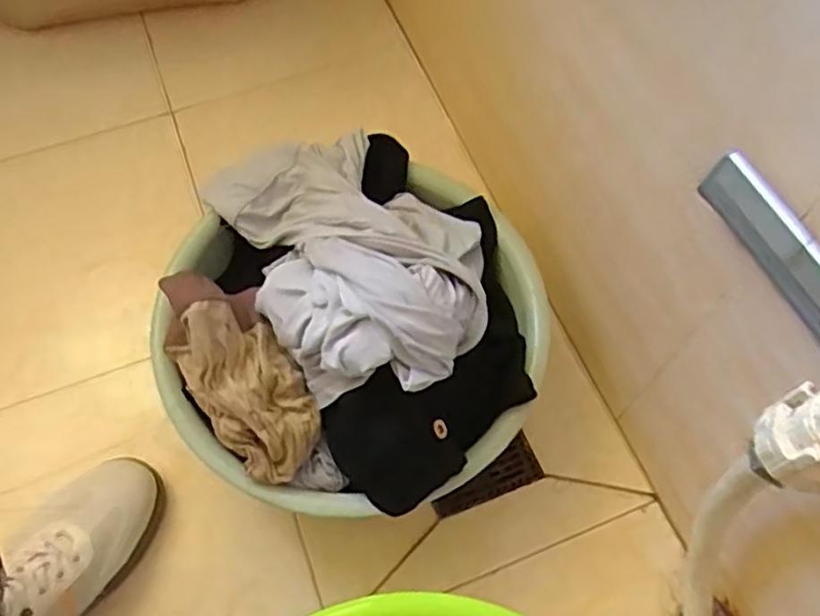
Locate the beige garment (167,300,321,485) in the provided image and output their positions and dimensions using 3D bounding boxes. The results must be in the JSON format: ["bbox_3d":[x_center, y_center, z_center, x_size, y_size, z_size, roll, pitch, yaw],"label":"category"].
[{"bbox_3d":[-0.116,0.053,0.472,0.074,0.065,0.130,-37,68,-15],"label":"beige garment"}]

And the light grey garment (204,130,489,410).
[{"bbox_3d":[-0.038,-0.060,0.511,0.186,0.100,0.276,-26,66,-10],"label":"light grey garment"}]

